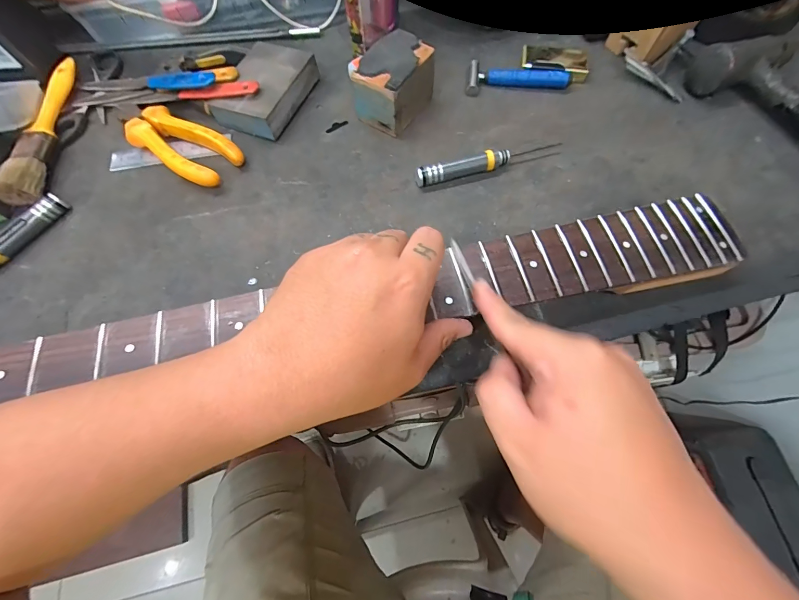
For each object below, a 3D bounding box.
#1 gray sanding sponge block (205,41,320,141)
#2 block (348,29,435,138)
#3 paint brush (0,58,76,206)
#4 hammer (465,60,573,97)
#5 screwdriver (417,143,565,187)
[{"bbox_3d":[-0.140,-0.218,0.354,0.074,0.030,0.099,22,72,9],"label":"gray sanding sponge block"},{"bbox_3d":[-0.006,-0.210,0.335,0.055,0.055,0.075,33,74,12],"label":"block"},{"bbox_3d":[-0.355,-0.176,0.342,0.033,0.027,0.183,-5,70,-1],"label":"paint brush"},{"bbox_3d":[0.127,-0.235,0.363,0.106,0.014,0.036,5,70,3],"label":"hammer"},{"bbox_3d":[0.084,-0.130,0.323,0.139,0.018,0.015,-18,71,-5],"label":"screwdriver"}]

